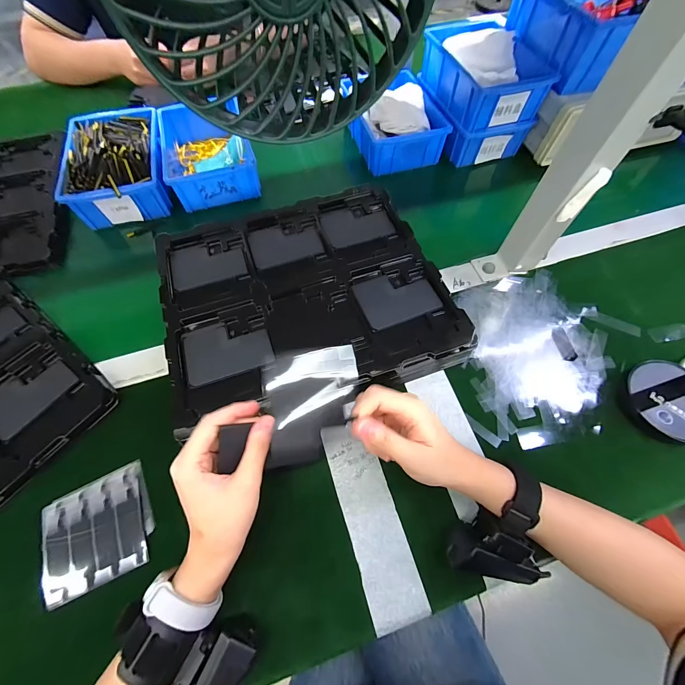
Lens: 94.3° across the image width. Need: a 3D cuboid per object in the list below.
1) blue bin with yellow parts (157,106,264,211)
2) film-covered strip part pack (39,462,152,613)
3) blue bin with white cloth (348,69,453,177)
[{"bbox_3d":[-0.227,-0.316,0.533,0.129,0.057,0.197,-18,64,-10],"label":"blue bin with yellow parts"},{"bbox_3d":[-0.234,0.178,0.304,0.092,0.007,0.093,-23,64,-12],"label":"film-covered strip part pack"},{"bbox_3d":[0.088,-0.398,0.562,0.139,0.072,0.192,-16,64,-8],"label":"blue bin with white cloth"}]

